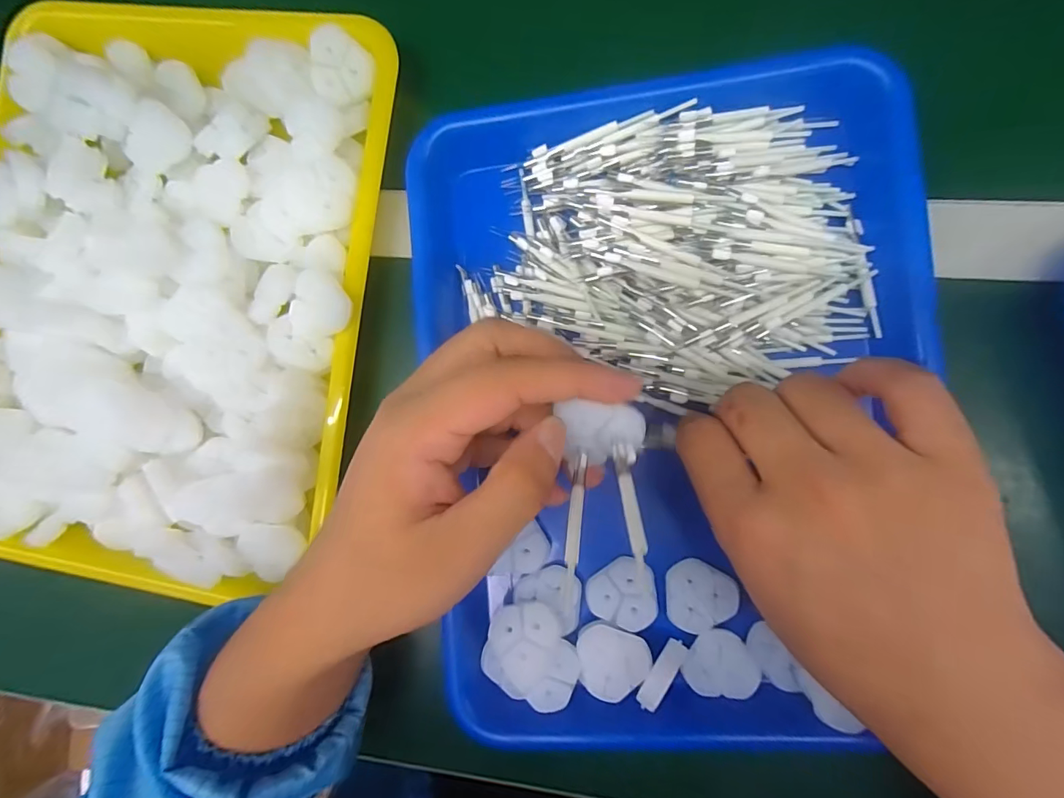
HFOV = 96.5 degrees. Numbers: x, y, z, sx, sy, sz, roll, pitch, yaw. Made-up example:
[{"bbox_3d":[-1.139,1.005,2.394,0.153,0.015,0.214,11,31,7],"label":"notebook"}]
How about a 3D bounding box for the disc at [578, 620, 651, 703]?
[{"bbox_3d":[0.041,0.138,0.247,0.036,0.009,0.034,0,90,3],"label":"disc"}]

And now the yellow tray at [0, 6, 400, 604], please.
[{"bbox_3d":[-0.212,-0.060,0.265,0.237,0.034,0.332,8,91,3],"label":"yellow tray"}]

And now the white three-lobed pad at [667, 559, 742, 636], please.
[{"bbox_3d":[0.087,0.104,0.249,0.036,0.004,0.035,25,92,3],"label":"white three-lobed pad"}]

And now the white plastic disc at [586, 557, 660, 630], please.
[{"bbox_3d":[0.049,0.103,0.250,0.036,0.004,0.035,0,90,3],"label":"white plastic disc"}]

